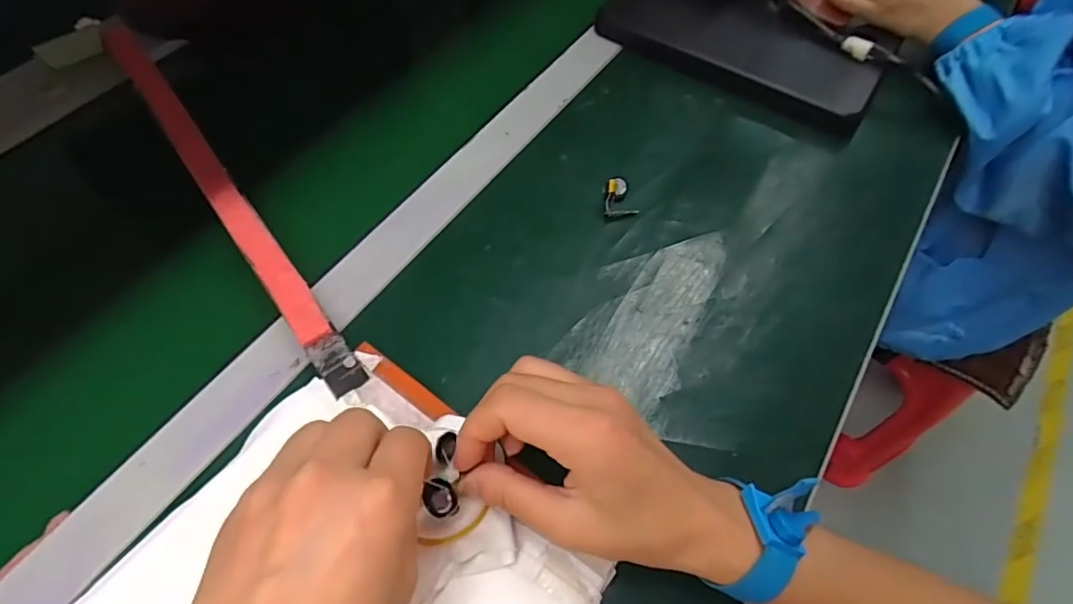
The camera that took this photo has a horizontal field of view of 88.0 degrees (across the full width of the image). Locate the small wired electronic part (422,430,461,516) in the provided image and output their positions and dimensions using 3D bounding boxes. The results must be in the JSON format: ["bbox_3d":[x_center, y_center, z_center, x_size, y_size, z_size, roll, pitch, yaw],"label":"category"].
[{"bbox_3d":[-0.045,0.085,0.274,0.014,0.013,0.041,-2,47,-3],"label":"small wired electronic part"}]

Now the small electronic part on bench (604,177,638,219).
[{"bbox_3d":[0.063,-0.082,0.424,0.025,0.020,0.030,-12,60,-9],"label":"small electronic part on bench"}]

